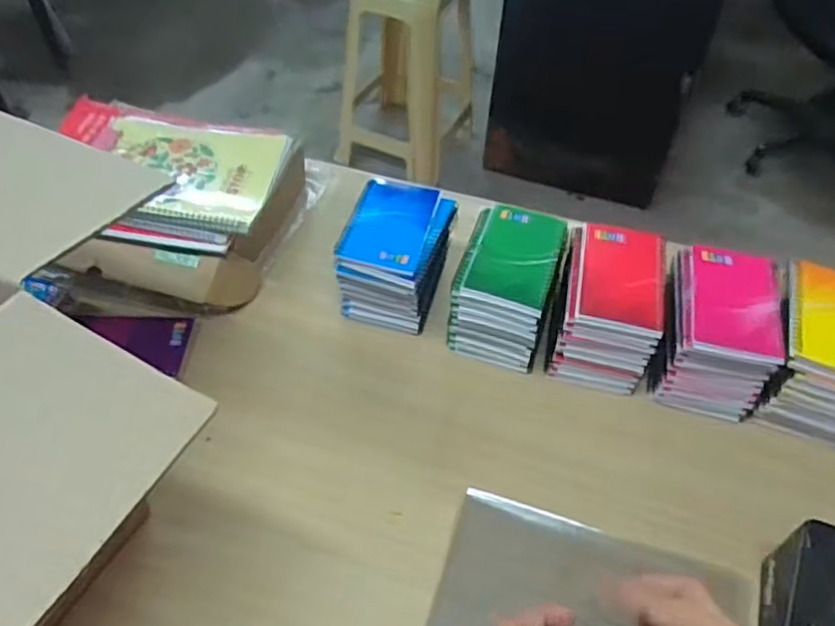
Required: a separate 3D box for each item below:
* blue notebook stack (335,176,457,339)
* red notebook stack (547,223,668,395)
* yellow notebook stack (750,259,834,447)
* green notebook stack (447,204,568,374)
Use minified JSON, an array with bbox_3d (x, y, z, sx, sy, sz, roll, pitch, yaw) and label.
[{"bbox_3d":[-0.024,-0.065,0.751,0.098,0.110,0.136,14,51,10],"label":"blue notebook stack"},{"bbox_3d":[0.195,-0.003,0.707,0.093,0.109,0.132,11,50,8],"label":"red notebook stack"},{"bbox_3d":[0.405,0.042,0.676,0.104,0.119,0.127,16,51,11],"label":"yellow notebook stack"},{"bbox_3d":[0.096,-0.028,0.720,0.094,0.107,0.134,15,51,11],"label":"green notebook stack"}]

